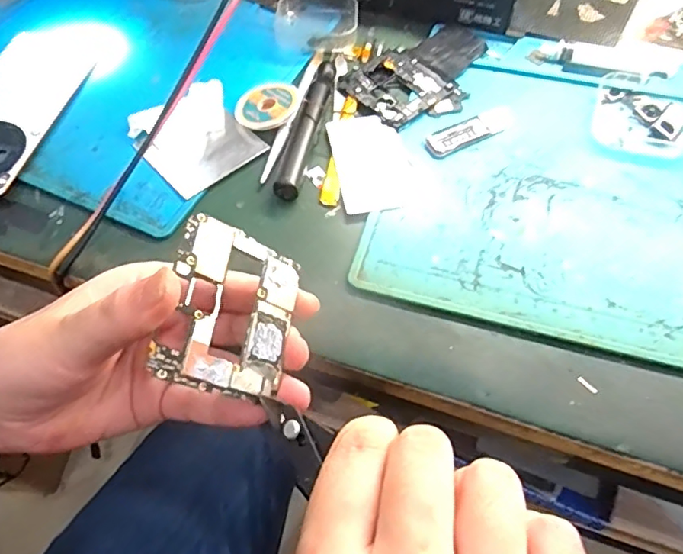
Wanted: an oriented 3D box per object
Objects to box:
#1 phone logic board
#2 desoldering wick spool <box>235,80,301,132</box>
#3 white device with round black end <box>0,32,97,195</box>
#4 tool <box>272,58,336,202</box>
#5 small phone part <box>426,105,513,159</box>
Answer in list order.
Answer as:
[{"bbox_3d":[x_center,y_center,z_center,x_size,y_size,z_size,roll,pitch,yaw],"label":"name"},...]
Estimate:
[{"bbox_3d":[-0.044,0.013,0.221,0.055,0.004,0.066,27,60,-34],"label":"phone logic board"},{"bbox_3d":[-0.051,-0.118,0.377,0.044,0.013,0.040,-1,60,2],"label":"desoldering wick spool"},{"bbox_3d":[-0.233,-0.116,0.379,0.075,0.012,0.139,12,61,9],"label":"white device with round black end"},{"bbox_3d":[-0.023,-0.105,0.370,0.016,0.013,0.121,11,61,9],"label":"tool"},{"bbox_3d":[0.088,-0.100,0.368,0.067,0.004,0.021,-26,62,-12],"label":"small phone part"}]

